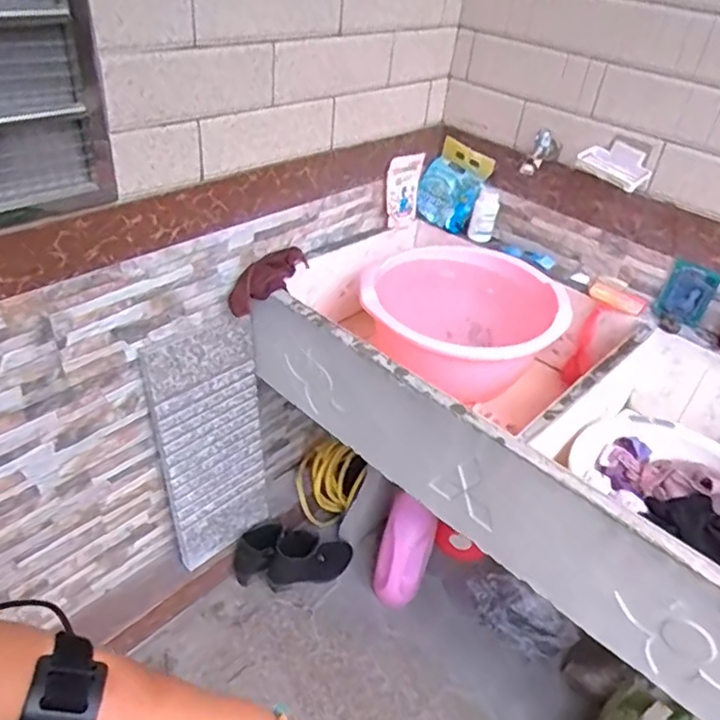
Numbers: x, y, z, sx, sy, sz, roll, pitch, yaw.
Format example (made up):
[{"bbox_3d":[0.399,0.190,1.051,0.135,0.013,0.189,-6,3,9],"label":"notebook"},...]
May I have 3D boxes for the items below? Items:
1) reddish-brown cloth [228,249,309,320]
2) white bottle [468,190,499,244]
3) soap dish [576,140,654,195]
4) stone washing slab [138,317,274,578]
[{"bbox_3d":[-0.180,-0.170,1.199,0.049,0.073,0.200,28,55,26],"label":"reddish-brown cloth"},{"bbox_3d":[0.297,-0.341,1.436,0.055,0.117,0.034,15,38,11],"label":"white bottle"},{"bbox_3d":[0.499,-0.384,1.170,0.077,0.058,0.129,-23,46,-33],"label":"soap dish"},{"bbox_3d":[-0.316,0.195,1.334,0.025,0.618,0.248,29,42,33],"label":"stone washing slab"}]

